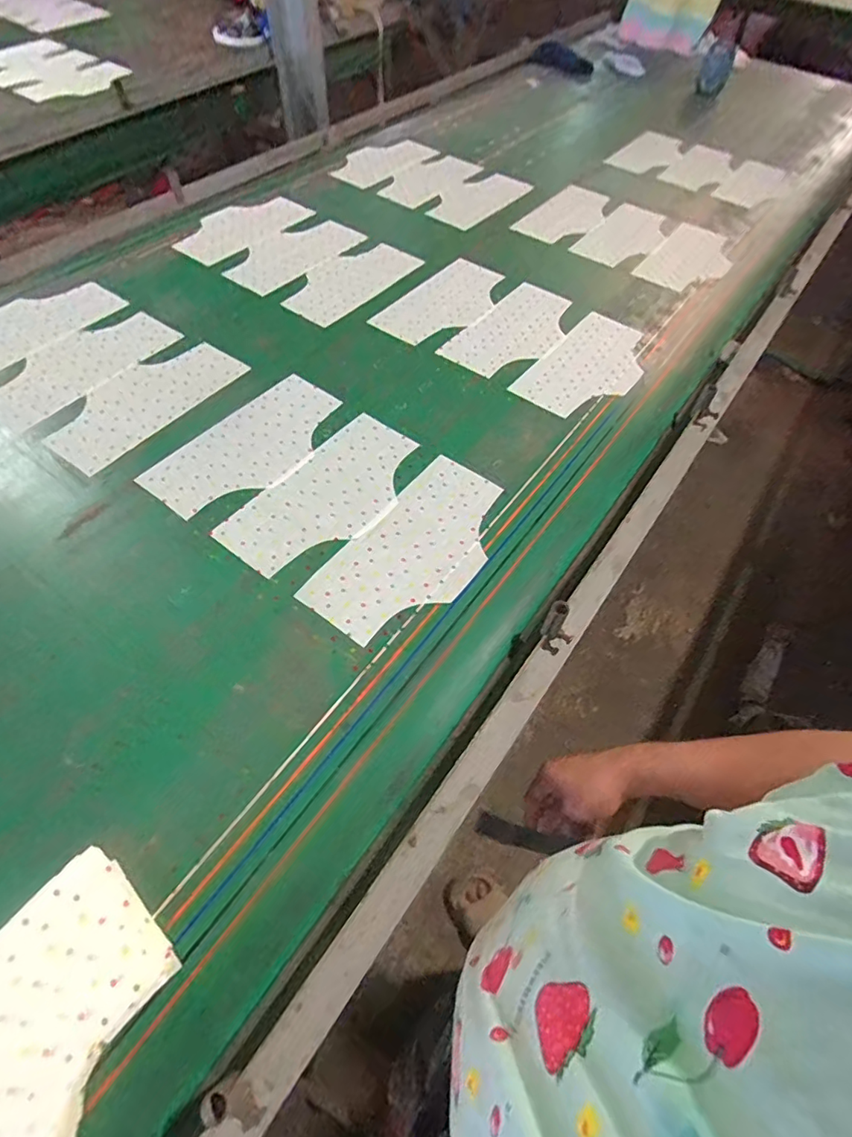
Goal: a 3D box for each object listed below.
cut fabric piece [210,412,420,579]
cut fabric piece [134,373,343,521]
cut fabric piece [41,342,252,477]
[{"bbox_3d":[-0.136,-0.110,0.783,0.164,0.005,0.317,32,60,19],"label":"cut fabric piece"},{"bbox_3d":[-0.267,-0.193,0.827,0.157,0.006,0.316,34,63,19],"label":"cut fabric piece"},{"bbox_3d":[-0.465,-0.283,0.880,0.167,0.006,0.316,31,62,17],"label":"cut fabric piece"}]

